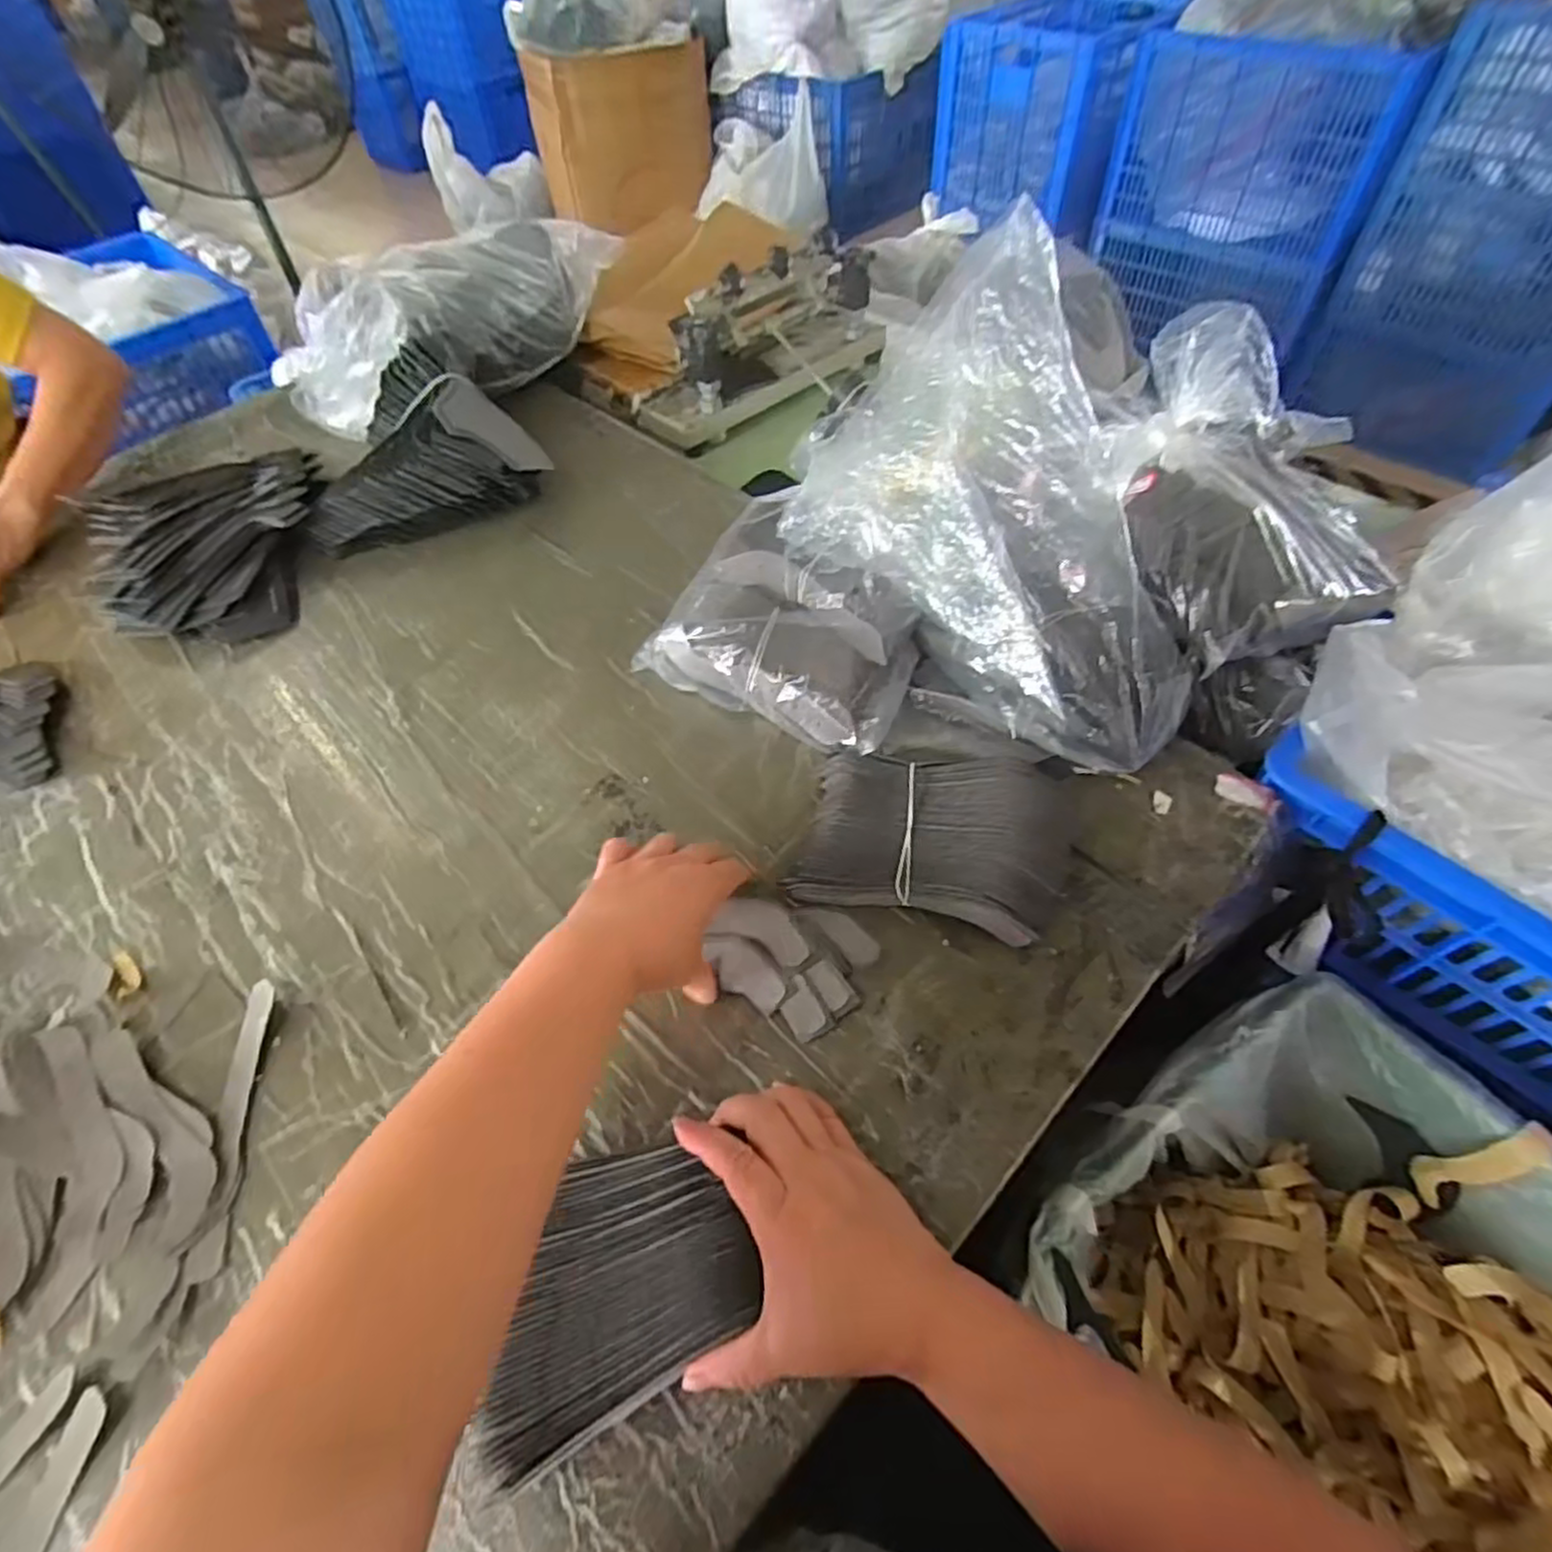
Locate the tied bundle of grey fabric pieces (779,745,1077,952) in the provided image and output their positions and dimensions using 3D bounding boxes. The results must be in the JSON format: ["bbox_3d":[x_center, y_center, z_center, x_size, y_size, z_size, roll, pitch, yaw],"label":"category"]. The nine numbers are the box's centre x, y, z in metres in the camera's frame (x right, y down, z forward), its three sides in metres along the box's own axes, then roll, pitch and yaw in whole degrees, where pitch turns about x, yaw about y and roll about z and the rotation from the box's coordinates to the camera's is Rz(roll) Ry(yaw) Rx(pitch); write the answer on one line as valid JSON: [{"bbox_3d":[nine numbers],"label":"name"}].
[{"bbox_3d":[0.112,0.043,0.516,0.180,0.041,0.120,10,55,10],"label":"tied bundle of grey fabric pieces"}]

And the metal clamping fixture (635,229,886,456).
[{"bbox_3d":[0.001,-0.546,0.939,0.361,0.142,0.137,-40,61,-23],"label":"metal clamping fixture"}]

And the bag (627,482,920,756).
[{"bbox_3d":[0.010,-0.127,0.612,0.221,0.103,0.164,22,58,18],"label":"bag"}]

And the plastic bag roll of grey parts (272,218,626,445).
[{"bbox_3d":[-0.376,-0.571,0.903,0.230,0.109,0.434,32,64,22],"label":"plastic bag roll of grey parts"}]

